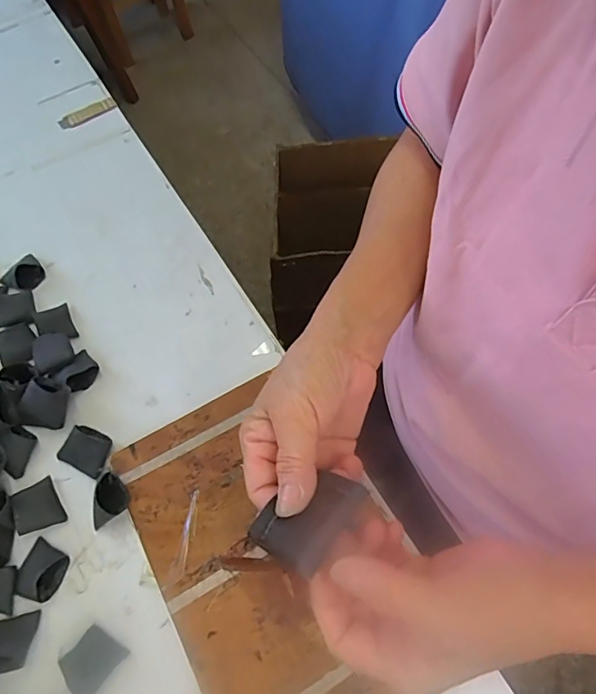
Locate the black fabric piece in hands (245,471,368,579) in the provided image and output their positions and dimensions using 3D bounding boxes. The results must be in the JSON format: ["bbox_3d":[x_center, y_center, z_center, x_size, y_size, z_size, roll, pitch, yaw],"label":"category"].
[{"bbox_3d":[0.003,0.087,0.257,0.045,0.006,0.054,18,56,39],"label":"black fabric piece in hands"}]

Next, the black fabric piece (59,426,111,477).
[{"bbox_3d":[-0.187,0.090,0.432,0.045,0.017,0.036,21,67,13],"label":"black fabric piece"}]

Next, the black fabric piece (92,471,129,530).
[{"bbox_3d":[-0.159,0.128,0.404,0.038,0.032,0.033,-29,66,-11],"label":"black fabric piece"}]

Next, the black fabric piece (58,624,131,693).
[{"bbox_3d":[-0.155,0.234,0.363,0.034,0.007,0.041,38,71,19],"label":"black fabric piece"}]

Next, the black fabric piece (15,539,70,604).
[{"bbox_3d":[-0.205,0.176,0.383,0.036,0.020,0.040,14,65,10],"label":"black fabric piece"}]

